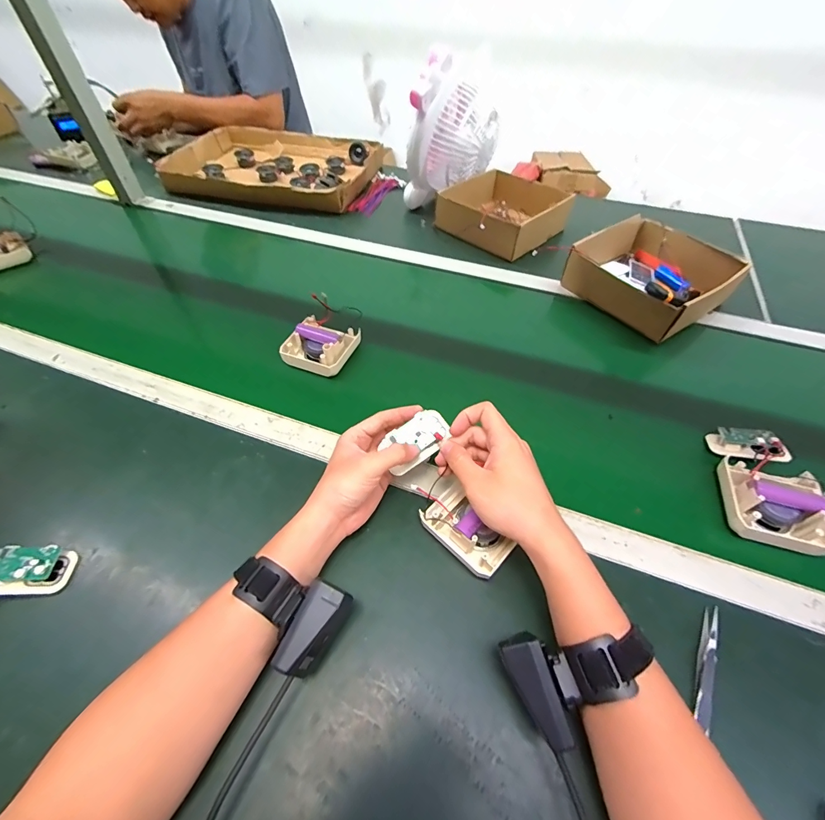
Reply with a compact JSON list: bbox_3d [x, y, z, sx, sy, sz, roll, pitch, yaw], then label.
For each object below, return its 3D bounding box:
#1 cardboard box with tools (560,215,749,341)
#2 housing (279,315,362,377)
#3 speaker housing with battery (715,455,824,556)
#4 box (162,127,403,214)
[{"bbox_3d":[0.404,-0.231,0.653,0.215,0.068,0.209,-28,57,-20],"label":"cardboard box with tools"},{"bbox_3d":[-0.133,-0.096,0.561,0.090,0.038,0.083,18,54,13],"label":"housing"},{"bbox_3d":[0.385,0.100,0.412,0.086,0.043,0.091,15,54,11],"label":"speaker housing with battery"},{"bbox_3d":[-0.336,-0.617,0.993,0.481,0.067,0.361,13,53,10],"label":"box"}]

